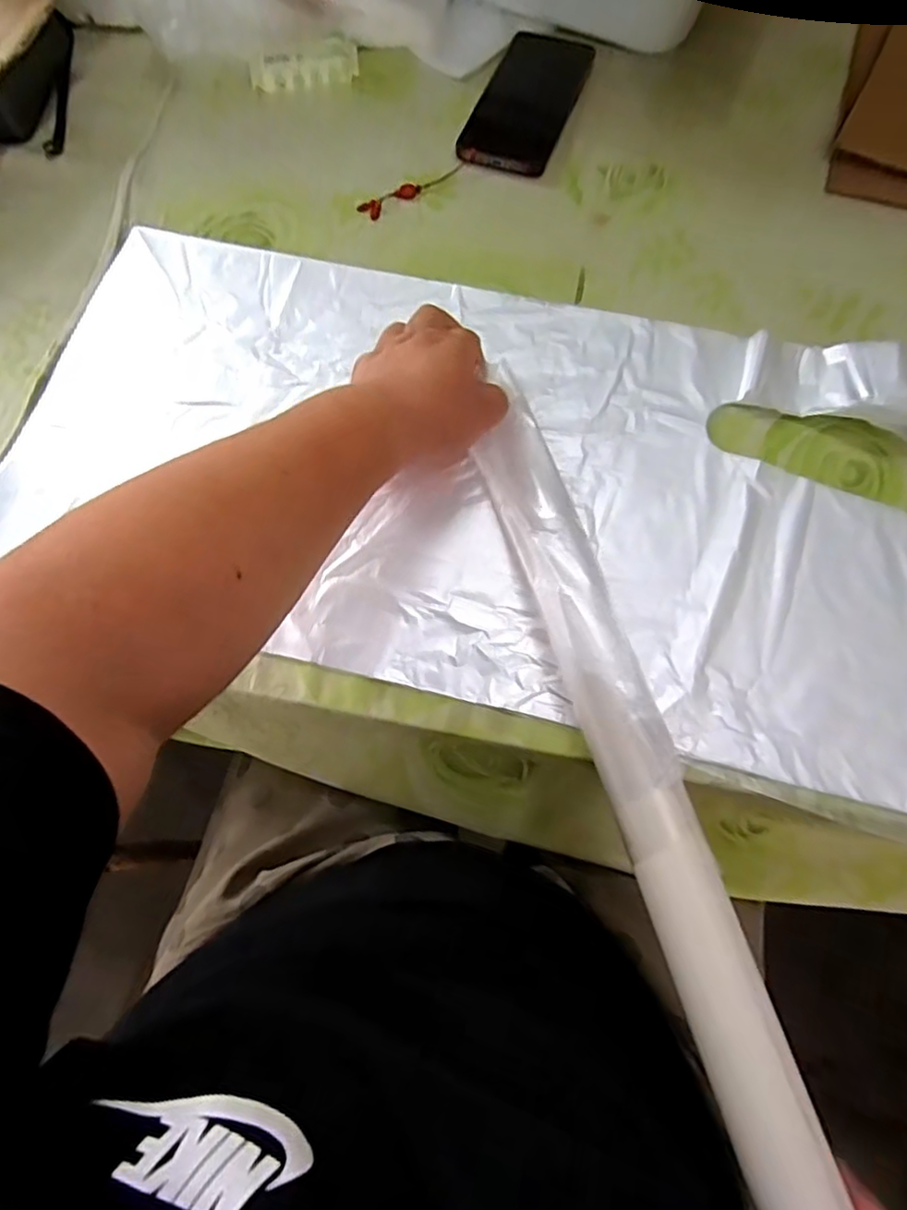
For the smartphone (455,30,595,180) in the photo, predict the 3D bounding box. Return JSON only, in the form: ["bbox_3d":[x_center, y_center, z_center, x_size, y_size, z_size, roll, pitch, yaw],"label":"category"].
[{"bbox_3d":[0.065,-0.438,0.542,0.078,0.007,0.172,20,73,8],"label":"smartphone"}]

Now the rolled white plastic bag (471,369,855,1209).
[{"bbox_3d":[0.099,0.096,0.325,0.041,0.028,0.497,-15,68,-4],"label":"rolled white plastic bag"}]

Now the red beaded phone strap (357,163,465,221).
[{"bbox_3d":[-0.032,-0.339,0.514,0.094,0.004,0.019,-25,73,-7],"label":"red beaded phone strap"}]

